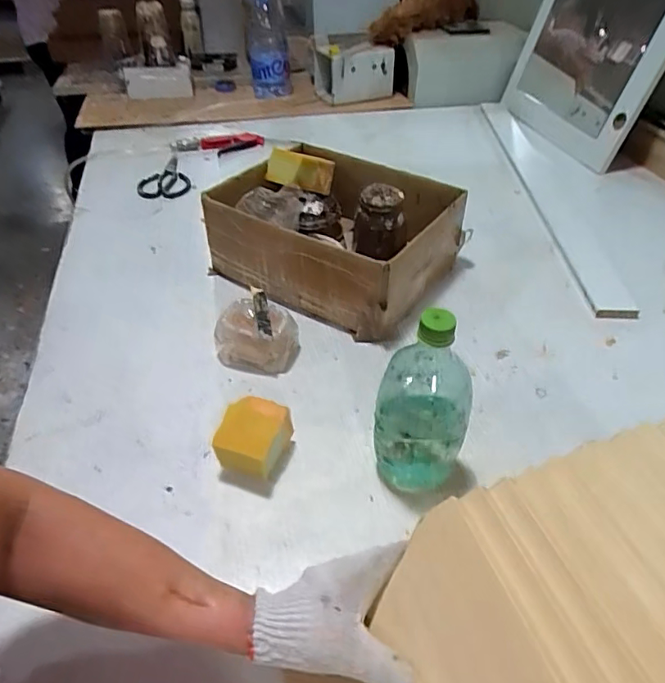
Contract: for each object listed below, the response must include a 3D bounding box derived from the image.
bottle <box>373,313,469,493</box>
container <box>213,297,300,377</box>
[{"bbox_3d":[0.087,0.060,0.502,0.081,0.200,0.065,17,44,15],"label":"bottle"},{"bbox_3d":[-0.096,-0.008,0.676,0.100,0.058,0.069,8,43,6],"label":"container"}]

